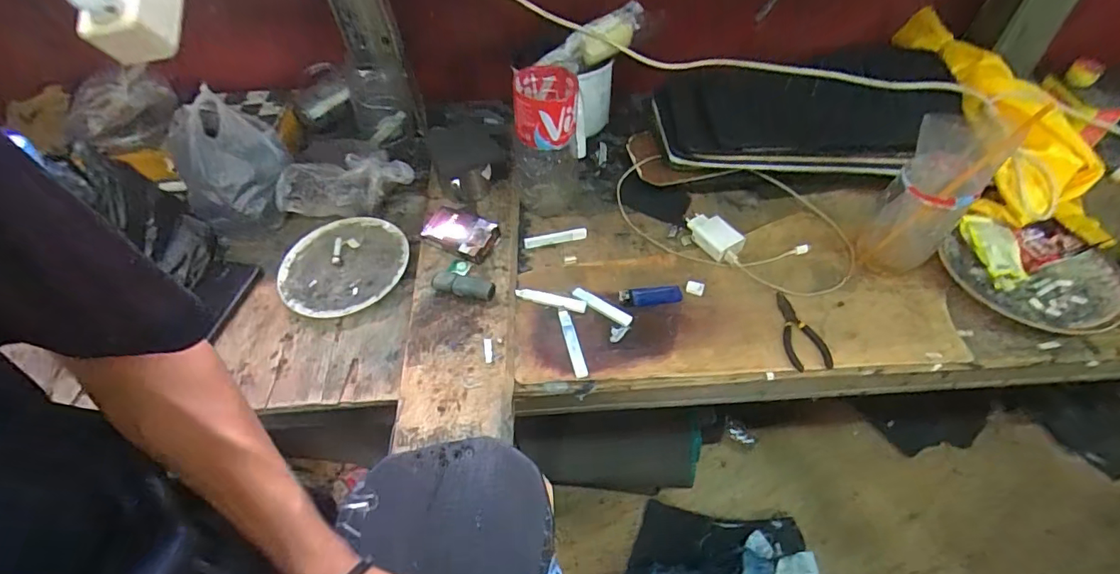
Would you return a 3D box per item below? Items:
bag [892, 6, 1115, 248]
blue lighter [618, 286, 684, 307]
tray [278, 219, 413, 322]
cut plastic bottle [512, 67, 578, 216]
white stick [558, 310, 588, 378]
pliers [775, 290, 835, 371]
[{"bbox_3d":[0.660,-0.265,0.768,0.195,0.079,0.439,-7,64,-6],"label":"bag"},{"bbox_3d":[0.119,0.012,0.661,0.082,0.009,0.026,-3,50,-3],"label":"blue lighter"},{"bbox_3d":[-0.299,-0.028,0.700,0.166,0.028,0.161,0,50,0],"label":"tray"},{"bbox_3d":[-0.020,-0.199,0.721,0.087,0.206,0.086,1,50,1],"label":"cut plastic bottle"},{"bbox_3d":[0.015,0.067,0.611,0.016,0.006,0.094,-10,51,-9],"label":"white stick"},{"bbox_3d":[0.292,0.052,0.620,0.051,0.008,0.107,-6,50,-5],"label":"pliers"}]

